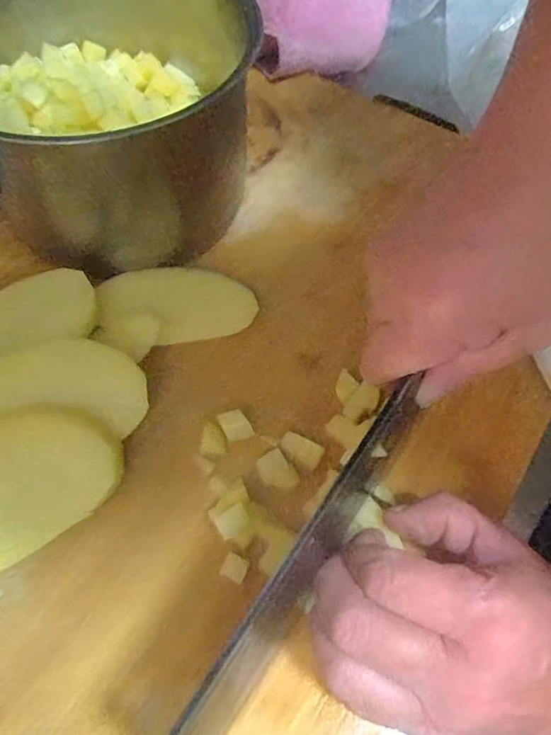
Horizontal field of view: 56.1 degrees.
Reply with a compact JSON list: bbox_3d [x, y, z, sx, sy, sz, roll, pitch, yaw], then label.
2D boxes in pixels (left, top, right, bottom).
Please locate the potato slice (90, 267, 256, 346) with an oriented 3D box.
[{"bbox_3d":[-0.057,-0.039,0.299,0.086,0.007,0.055,-9,61,-14],"label":"potato slice"}]

